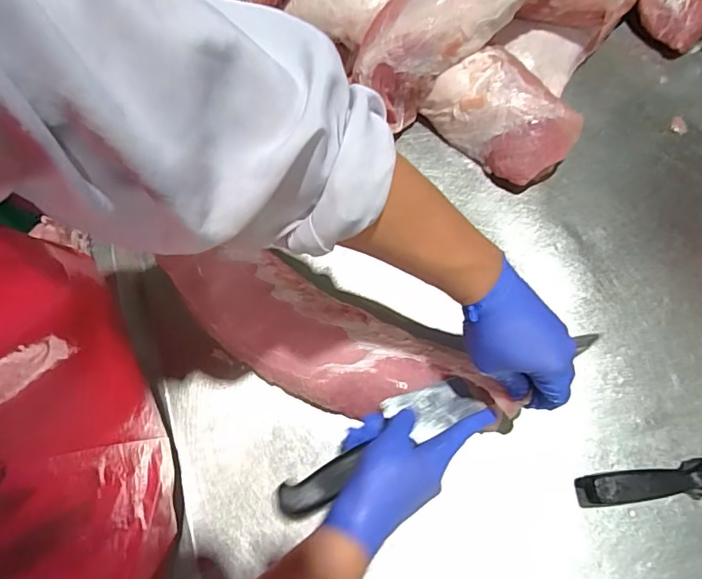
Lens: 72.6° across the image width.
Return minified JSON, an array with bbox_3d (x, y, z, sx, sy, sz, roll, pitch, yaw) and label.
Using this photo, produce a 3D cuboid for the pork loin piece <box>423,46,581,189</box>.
[{"bbox_3d":[0.194,-0.217,0.608,0.111,0.077,0.172,-40,75,-11],"label":"pork loin piece"}]

